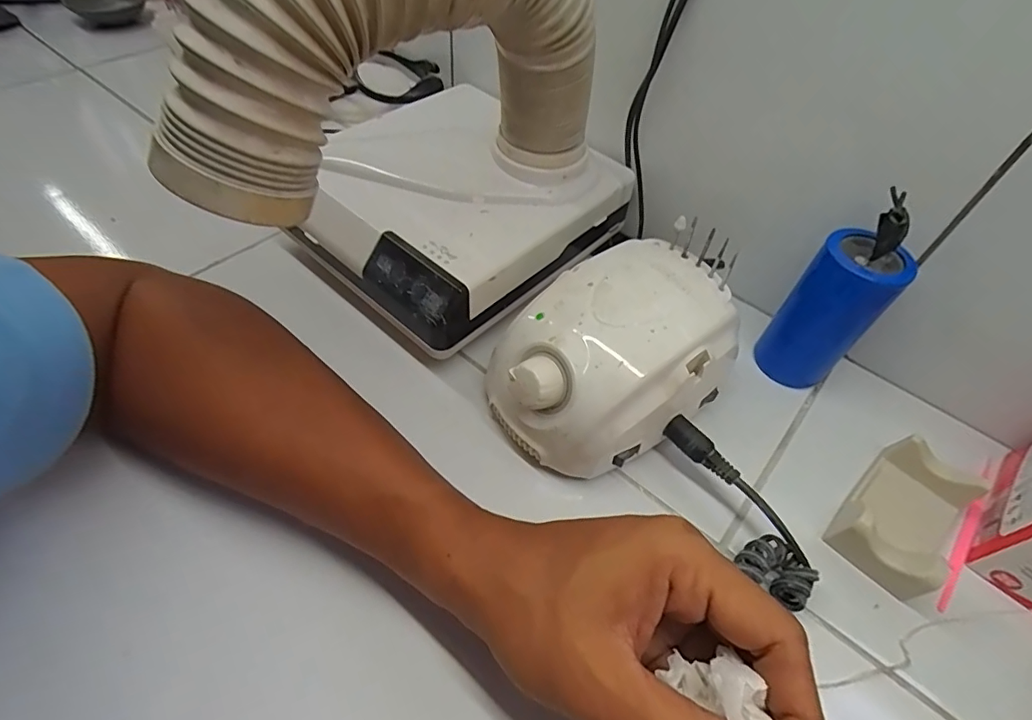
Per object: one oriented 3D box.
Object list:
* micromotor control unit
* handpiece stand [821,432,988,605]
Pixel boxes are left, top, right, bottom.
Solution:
[{"bbox_3d":[0.057,0.000,0.308,0.134,0.086,0.101,-27,59,-24],"label":"micromotor control unit"},{"bbox_3d":[0.217,0.088,0.286,0.084,0.033,0.049,-32,61,-26],"label":"handpiece stand"}]

